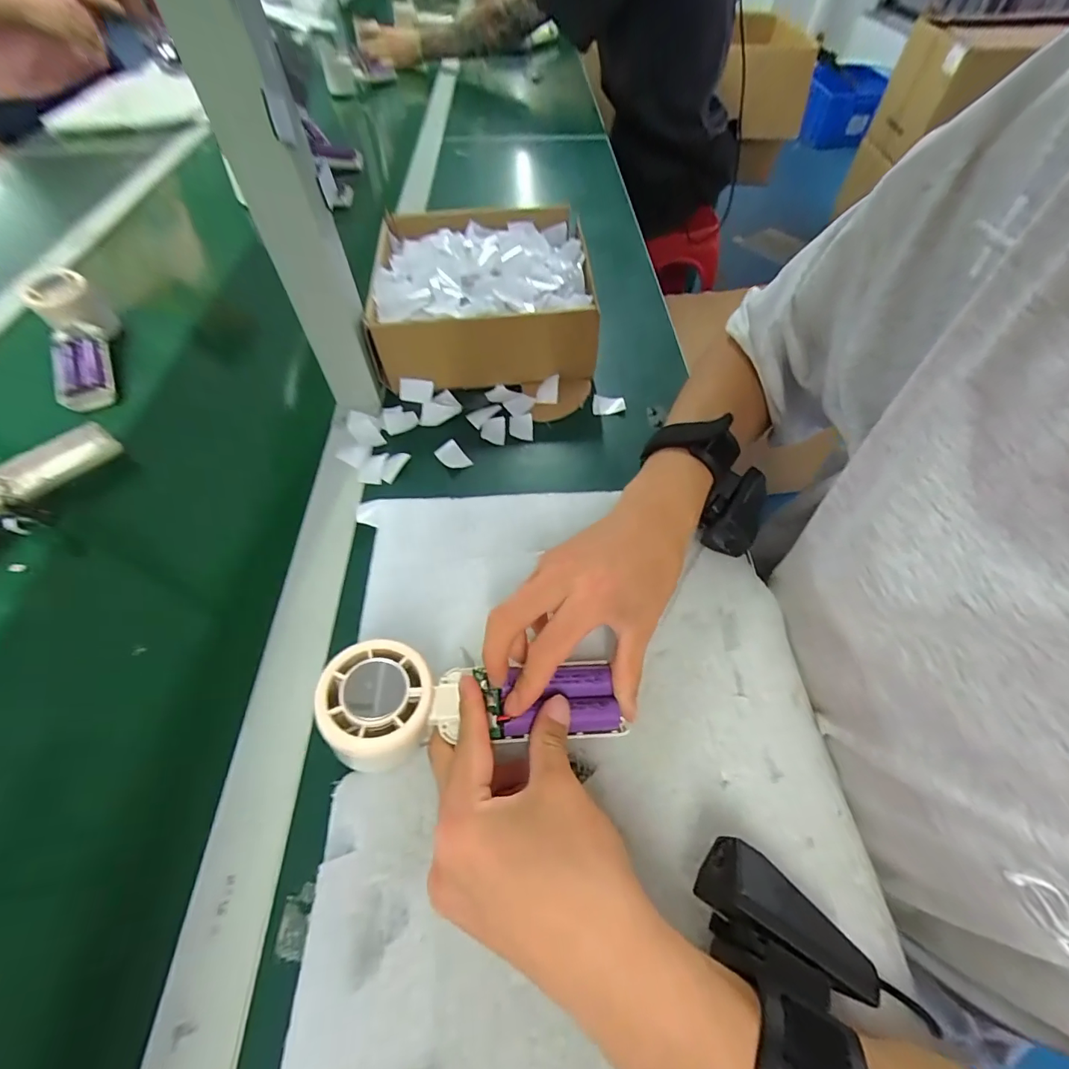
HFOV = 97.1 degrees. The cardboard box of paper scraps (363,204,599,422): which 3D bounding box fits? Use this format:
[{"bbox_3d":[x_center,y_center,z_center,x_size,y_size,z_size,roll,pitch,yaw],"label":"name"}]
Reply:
[{"bbox_3d":[-0.050,-0.238,0.479,0.205,0.083,0.223,-4,56,-2],"label":"cardboard box of paper scraps"}]

